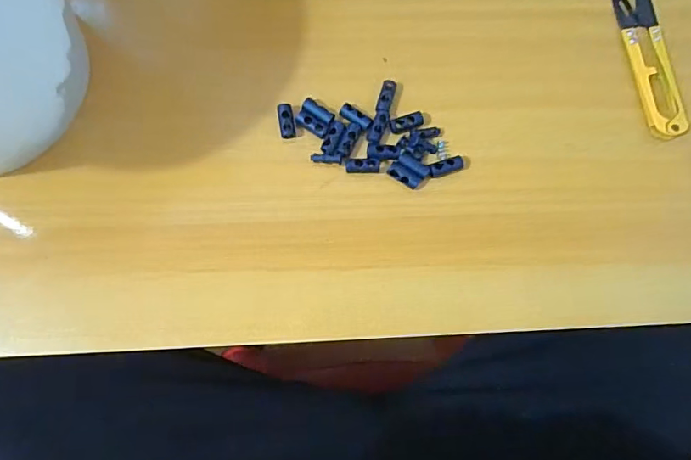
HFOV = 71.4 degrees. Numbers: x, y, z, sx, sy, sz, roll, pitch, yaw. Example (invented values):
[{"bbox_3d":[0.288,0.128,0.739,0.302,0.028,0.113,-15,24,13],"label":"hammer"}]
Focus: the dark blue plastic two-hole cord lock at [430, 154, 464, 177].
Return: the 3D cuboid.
[{"bbox_3d":[0.055,-0.035,0.264,0.019,0.005,0.008,-19,83,-6],"label":"dark blue plastic two-hole cord lock"}]

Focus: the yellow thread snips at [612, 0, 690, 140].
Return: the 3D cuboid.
[{"bbox_3d":[0.179,-0.104,0.282,0.023,0.011,0.106,-7,82,-4],"label":"yellow thread snips"}]

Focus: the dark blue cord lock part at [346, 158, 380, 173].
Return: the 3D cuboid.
[{"bbox_3d":[0.009,-0.035,0.260,0.018,0.004,0.007,-3,81,-4],"label":"dark blue cord lock part"}]

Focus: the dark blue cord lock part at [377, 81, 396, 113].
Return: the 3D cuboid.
[{"bbox_3d":[0.023,-0.075,0.271,0.008,0.005,0.019,15,81,-1],"label":"dark blue cord lock part"}]

